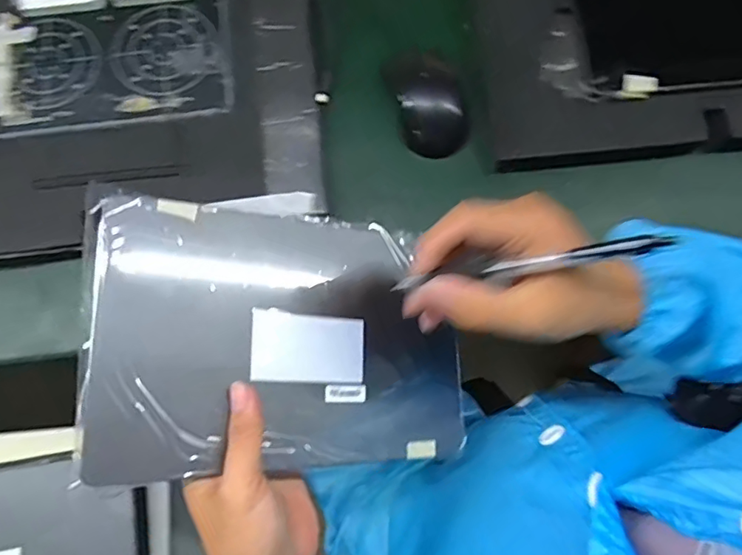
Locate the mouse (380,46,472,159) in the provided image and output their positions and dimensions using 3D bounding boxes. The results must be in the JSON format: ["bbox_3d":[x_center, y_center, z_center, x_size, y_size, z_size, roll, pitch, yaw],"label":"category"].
[{"bbox_3d":[0.052,-0.162,0.505,0.070,0.034,0.101,-15,75,-4],"label":"mouse"}]

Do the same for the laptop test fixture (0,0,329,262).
[{"bbox_3d":[-0.239,-0.151,0.483,0.391,0.031,0.252,-6,75,-1],"label":"laptop test fixture"}]

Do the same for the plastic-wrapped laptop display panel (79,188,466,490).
[{"bbox_3d":[-0.049,0.037,0.370,0.257,0.010,0.174,5,76,-29],"label":"plastic-wrapped laptop display panel"}]

